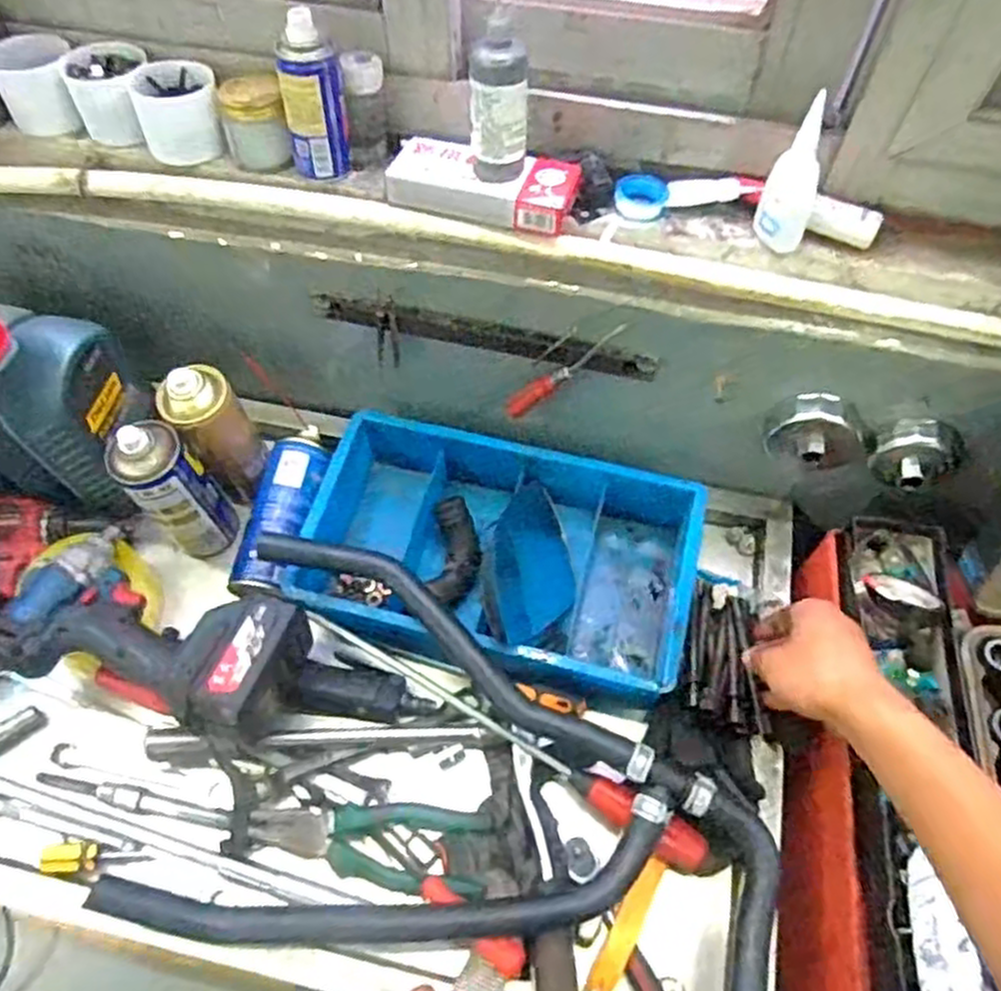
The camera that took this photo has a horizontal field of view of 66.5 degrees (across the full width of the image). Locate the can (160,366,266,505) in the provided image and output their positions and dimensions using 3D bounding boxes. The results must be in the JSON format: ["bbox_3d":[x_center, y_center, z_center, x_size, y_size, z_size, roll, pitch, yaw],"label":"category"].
[{"bbox_3d":[-0.266,-0.056,0.729,0.069,0.150,0.057,-28,64,-16],"label":"can"}]

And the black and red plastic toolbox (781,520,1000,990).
[{"bbox_3d":[0.318,0.263,0.637,0.148,0.192,0.462,6,60,3],"label":"black and red plastic toolbox"}]

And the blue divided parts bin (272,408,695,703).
[{"bbox_3d":[-0.002,0.059,0.727,0.355,0.088,0.220,12,60,7],"label":"blue divided parts bin"}]

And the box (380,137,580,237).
[{"bbox_3d":[-0.013,-0.242,0.584,0.139,0.024,0.062,15,61,9],"label":"box"}]

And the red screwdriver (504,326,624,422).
[{"bbox_3d":[0.055,-0.107,0.657,0.018,0.139,0.014,17,54,-40],"label":"red screwdriver"}]

